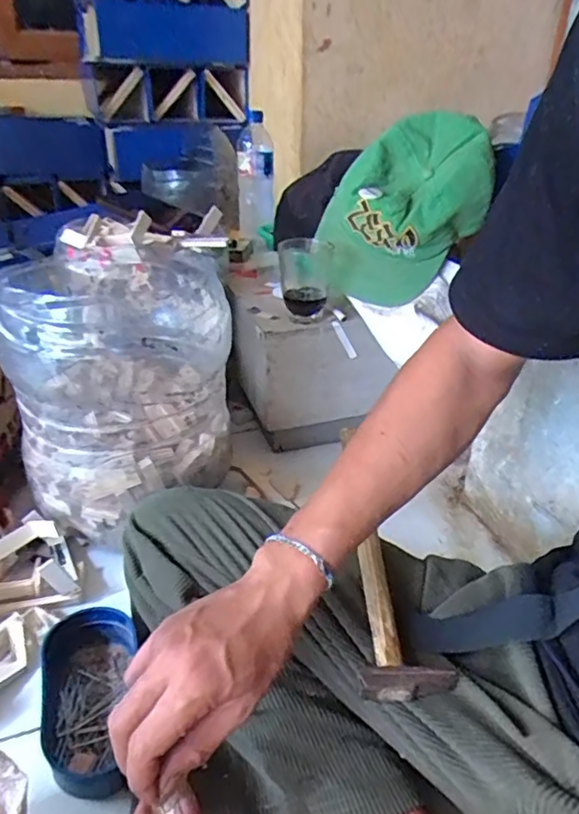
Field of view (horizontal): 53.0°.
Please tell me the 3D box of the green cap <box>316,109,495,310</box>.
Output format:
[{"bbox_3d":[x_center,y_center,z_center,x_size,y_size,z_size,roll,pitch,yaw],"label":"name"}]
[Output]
[{"bbox_3d":[0.153,-0.262,0.801,0.177,0.274,0.120,42,0,18],"label":"green cap"}]

